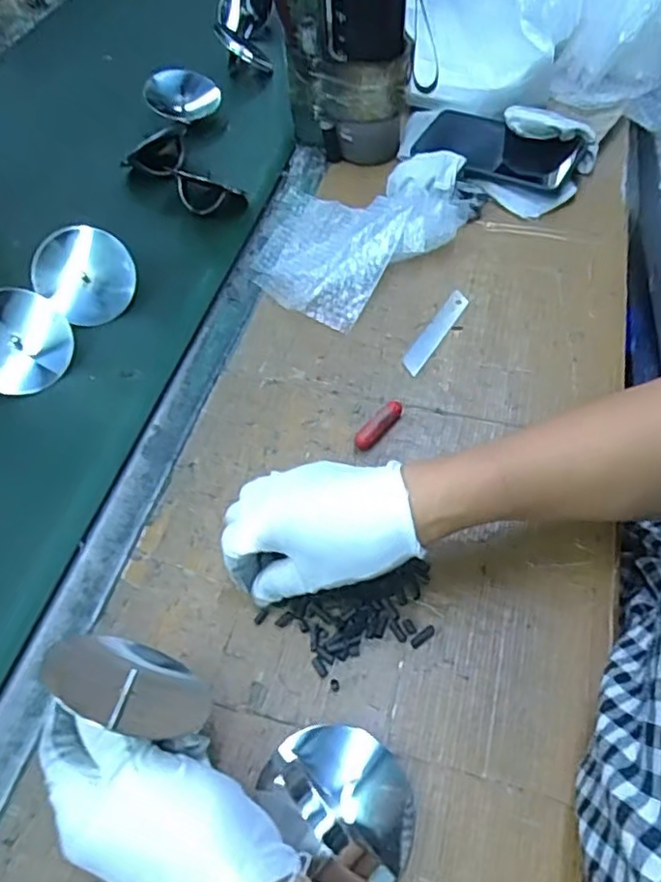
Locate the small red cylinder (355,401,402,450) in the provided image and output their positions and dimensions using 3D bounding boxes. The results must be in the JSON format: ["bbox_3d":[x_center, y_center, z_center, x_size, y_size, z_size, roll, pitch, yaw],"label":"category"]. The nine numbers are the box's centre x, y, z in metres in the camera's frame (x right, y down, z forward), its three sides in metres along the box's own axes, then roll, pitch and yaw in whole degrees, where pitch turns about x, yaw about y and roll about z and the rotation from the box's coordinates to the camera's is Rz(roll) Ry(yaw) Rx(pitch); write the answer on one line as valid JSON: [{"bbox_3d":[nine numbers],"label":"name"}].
[{"bbox_3d":[0.037,-0.013,0.479,0.016,0.012,0.047,30,62,23],"label":"small red cylinder"}]

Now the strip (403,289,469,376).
[{"bbox_3d":[0.090,-0.094,0.538,0.019,0.004,0.102,26,60,20],"label":"strip"}]

